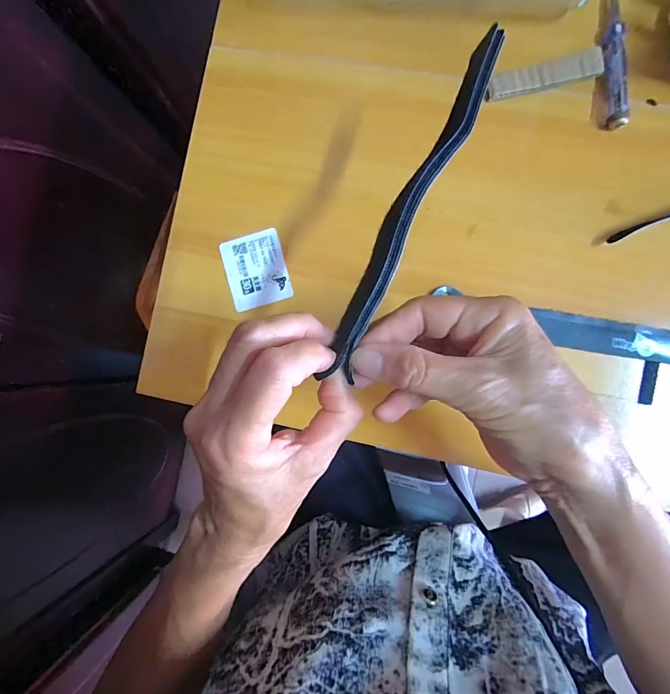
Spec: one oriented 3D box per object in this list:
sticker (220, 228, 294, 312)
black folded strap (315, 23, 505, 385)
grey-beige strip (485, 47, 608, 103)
[{"bbox_3d":[-0.065,-0.064,0.324,0.050,0.004,0.060,-16,87,4],"label":"sticker"},{"bbox_3d":[0.039,-0.071,0.198,0.018,0.014,0.188,27,89,5],"label":"black folded strap"},{"bbox_3d":[0.163,-0.213,0.306,0.088,0.007,0.022,-11,87,4],"label":"grey-beige strip"}]

